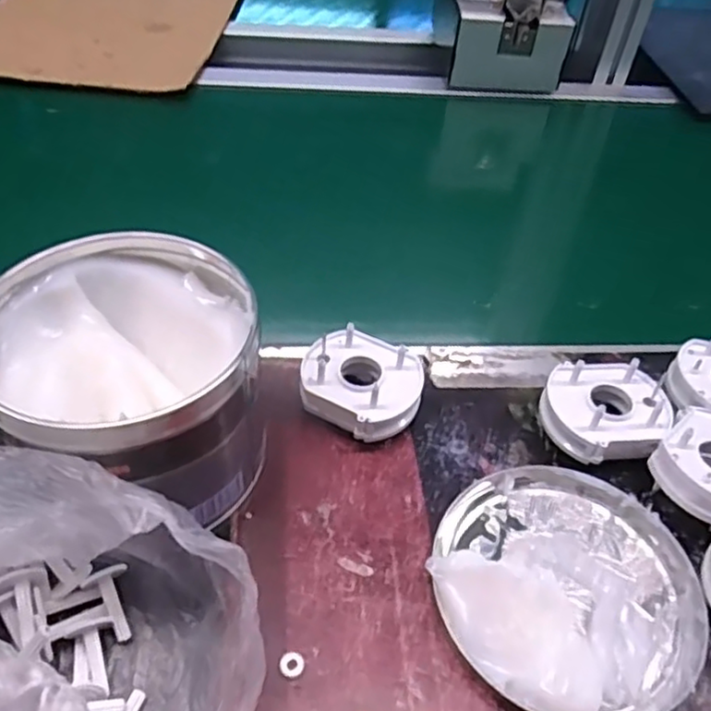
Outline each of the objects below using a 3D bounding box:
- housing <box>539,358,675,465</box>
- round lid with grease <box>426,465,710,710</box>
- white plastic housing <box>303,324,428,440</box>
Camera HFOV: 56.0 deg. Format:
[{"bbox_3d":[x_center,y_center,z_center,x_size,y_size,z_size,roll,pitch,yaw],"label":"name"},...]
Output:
[{"bbox_3d":[0.148,0.035,0.394,0.074,0.031,0.063,-7,48,-12],"label":"housing"},{"bbox_3d":[0.104,0.107,0.324,0.126,0.027,0.125,3,47,-3],"label":"round lid with grease"},{"bbox_3d":[0.004,0.017,0.395,0.067,0.036,0.063,26,50,19],"label":"white plastic housing"}]

